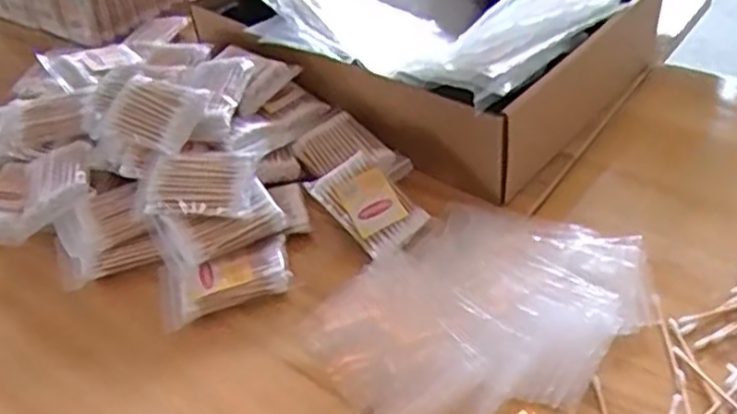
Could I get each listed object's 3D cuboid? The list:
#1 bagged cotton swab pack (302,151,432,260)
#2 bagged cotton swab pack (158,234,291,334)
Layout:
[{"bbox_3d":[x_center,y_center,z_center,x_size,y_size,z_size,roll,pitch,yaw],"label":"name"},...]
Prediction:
[{"bbox_3d":[0.003,-0.003,0.509,0.055,0.016,0.074,-38,87,-21],"label":"bagged cotton swab pack"},{"bbox_3d":[-0.099,0.051,0.492,0.090,0.019,0.052,-15,42,-9],"label":"bagged cotton swab pack"}]

